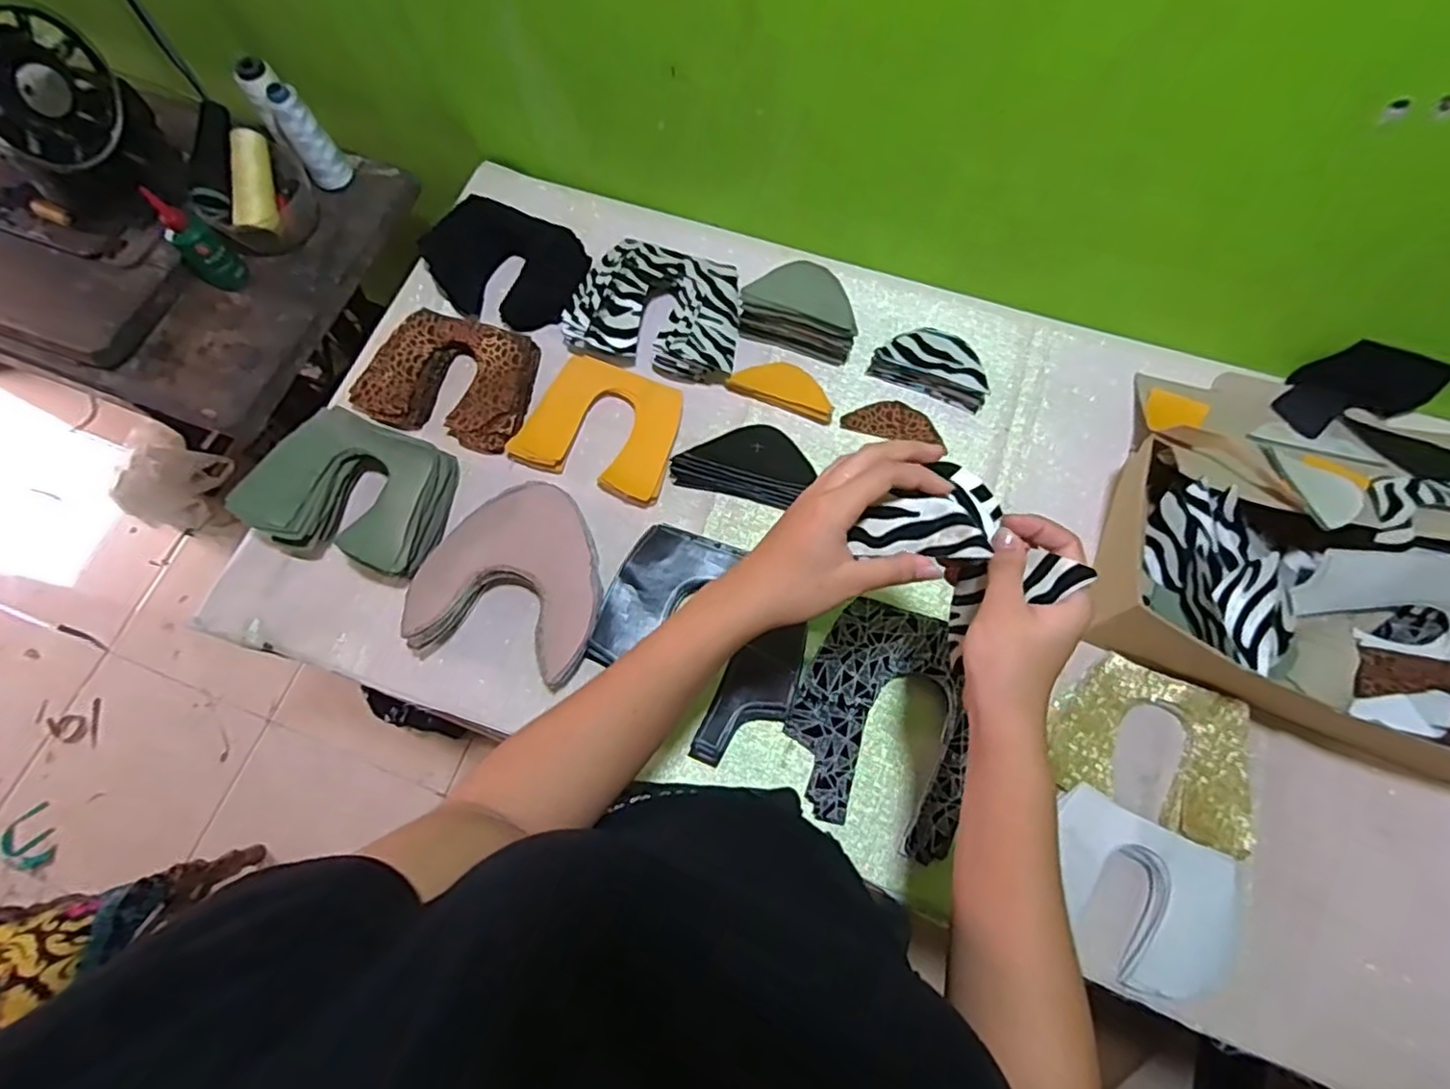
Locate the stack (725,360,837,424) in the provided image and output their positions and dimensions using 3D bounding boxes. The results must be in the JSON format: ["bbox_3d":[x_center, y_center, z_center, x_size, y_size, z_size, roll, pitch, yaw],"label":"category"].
[{"bbox_3d":[0.062,-0.161,0.676,0.108,0.019,0.041,22,73,8],"label":"stack"}]

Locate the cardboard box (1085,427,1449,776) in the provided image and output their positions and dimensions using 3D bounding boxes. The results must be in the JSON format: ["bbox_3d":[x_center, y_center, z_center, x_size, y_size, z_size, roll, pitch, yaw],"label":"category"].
[{"bbox_3d":[0.490,0.052,0.543,0.332,0.113,0.195,23,73,8],"label":"cardboard box"}]

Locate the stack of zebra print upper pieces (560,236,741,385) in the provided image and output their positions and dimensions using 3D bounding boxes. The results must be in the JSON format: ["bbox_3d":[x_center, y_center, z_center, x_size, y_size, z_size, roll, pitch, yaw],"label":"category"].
[{"bbox_3d":[-0.068,-0.247,0.689,0.176,0.044,0.131,17,72,6],"label":"stack of zebra print upper pieces"}]

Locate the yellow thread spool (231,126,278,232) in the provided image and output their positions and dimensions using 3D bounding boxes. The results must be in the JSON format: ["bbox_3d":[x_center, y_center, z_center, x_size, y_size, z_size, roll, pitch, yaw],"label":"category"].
[{"bbox_3d":[-0.523,-0.405,0.728,0.038,0.038,0.116,-3,90,0],"label":"yellow thread spool"}]

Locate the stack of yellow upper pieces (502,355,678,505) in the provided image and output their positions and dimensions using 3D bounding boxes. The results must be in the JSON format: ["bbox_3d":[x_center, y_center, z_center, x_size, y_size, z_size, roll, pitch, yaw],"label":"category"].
[{"bbox_3d":[-0.121,-0.117,0.663,0.157,0.031,0.126,21,73,8],"label":"stack of yellow upper pieces"}]

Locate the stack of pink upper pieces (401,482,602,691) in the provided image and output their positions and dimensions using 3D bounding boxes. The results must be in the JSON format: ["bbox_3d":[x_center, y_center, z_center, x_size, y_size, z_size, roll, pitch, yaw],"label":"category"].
[{"bbox_3d":[-0.190,0.027,0.604,0.171,0.053,0.173,12,72,5],"label":"stack of pink upper pieces"}]

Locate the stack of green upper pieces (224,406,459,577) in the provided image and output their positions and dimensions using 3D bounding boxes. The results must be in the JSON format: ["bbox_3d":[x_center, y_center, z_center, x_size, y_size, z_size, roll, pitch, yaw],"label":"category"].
[{"bbox_3d":[-0.347,-0.050,0.628,0.165,0.070,0.135,16,72,6],"label":"stack of green upper pieces"}]

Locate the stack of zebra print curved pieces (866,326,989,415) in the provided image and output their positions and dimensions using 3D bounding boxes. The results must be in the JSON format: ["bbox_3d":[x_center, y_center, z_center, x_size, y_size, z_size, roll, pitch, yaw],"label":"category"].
[{"bbox_3d":[0.211,-0.185,0.667,0.121,0.045,0.054,19,72,7],"label":"stack of zebra print curved pieces"}]

